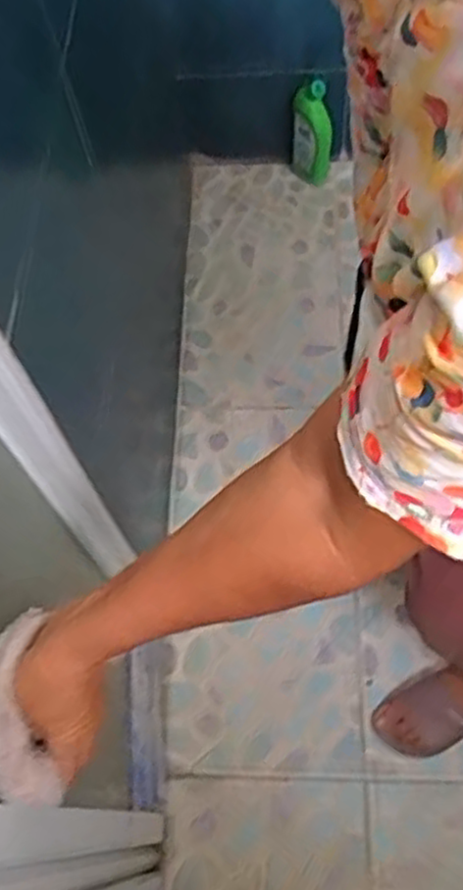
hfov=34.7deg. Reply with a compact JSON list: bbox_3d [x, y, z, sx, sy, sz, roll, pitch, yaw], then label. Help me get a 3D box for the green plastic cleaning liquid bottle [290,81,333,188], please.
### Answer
[{"bbox_3d":[0.155,-0.605,1.447,0.077,0.227,0.066,2,64,5],"label":"green plastic cleaning liquid bottle"}]

